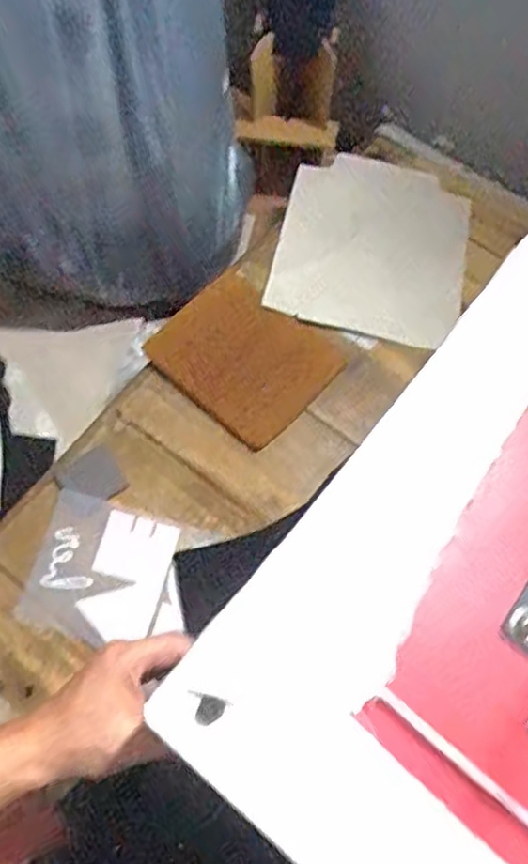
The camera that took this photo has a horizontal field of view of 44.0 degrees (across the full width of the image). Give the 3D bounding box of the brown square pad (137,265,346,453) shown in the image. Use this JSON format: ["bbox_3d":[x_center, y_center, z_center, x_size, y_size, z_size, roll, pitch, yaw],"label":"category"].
[{"bbox_3d":[-0.020,-0.083,0.702,0.173,0.009,0.145,41,72,14],"label":"brown square pad"}]

